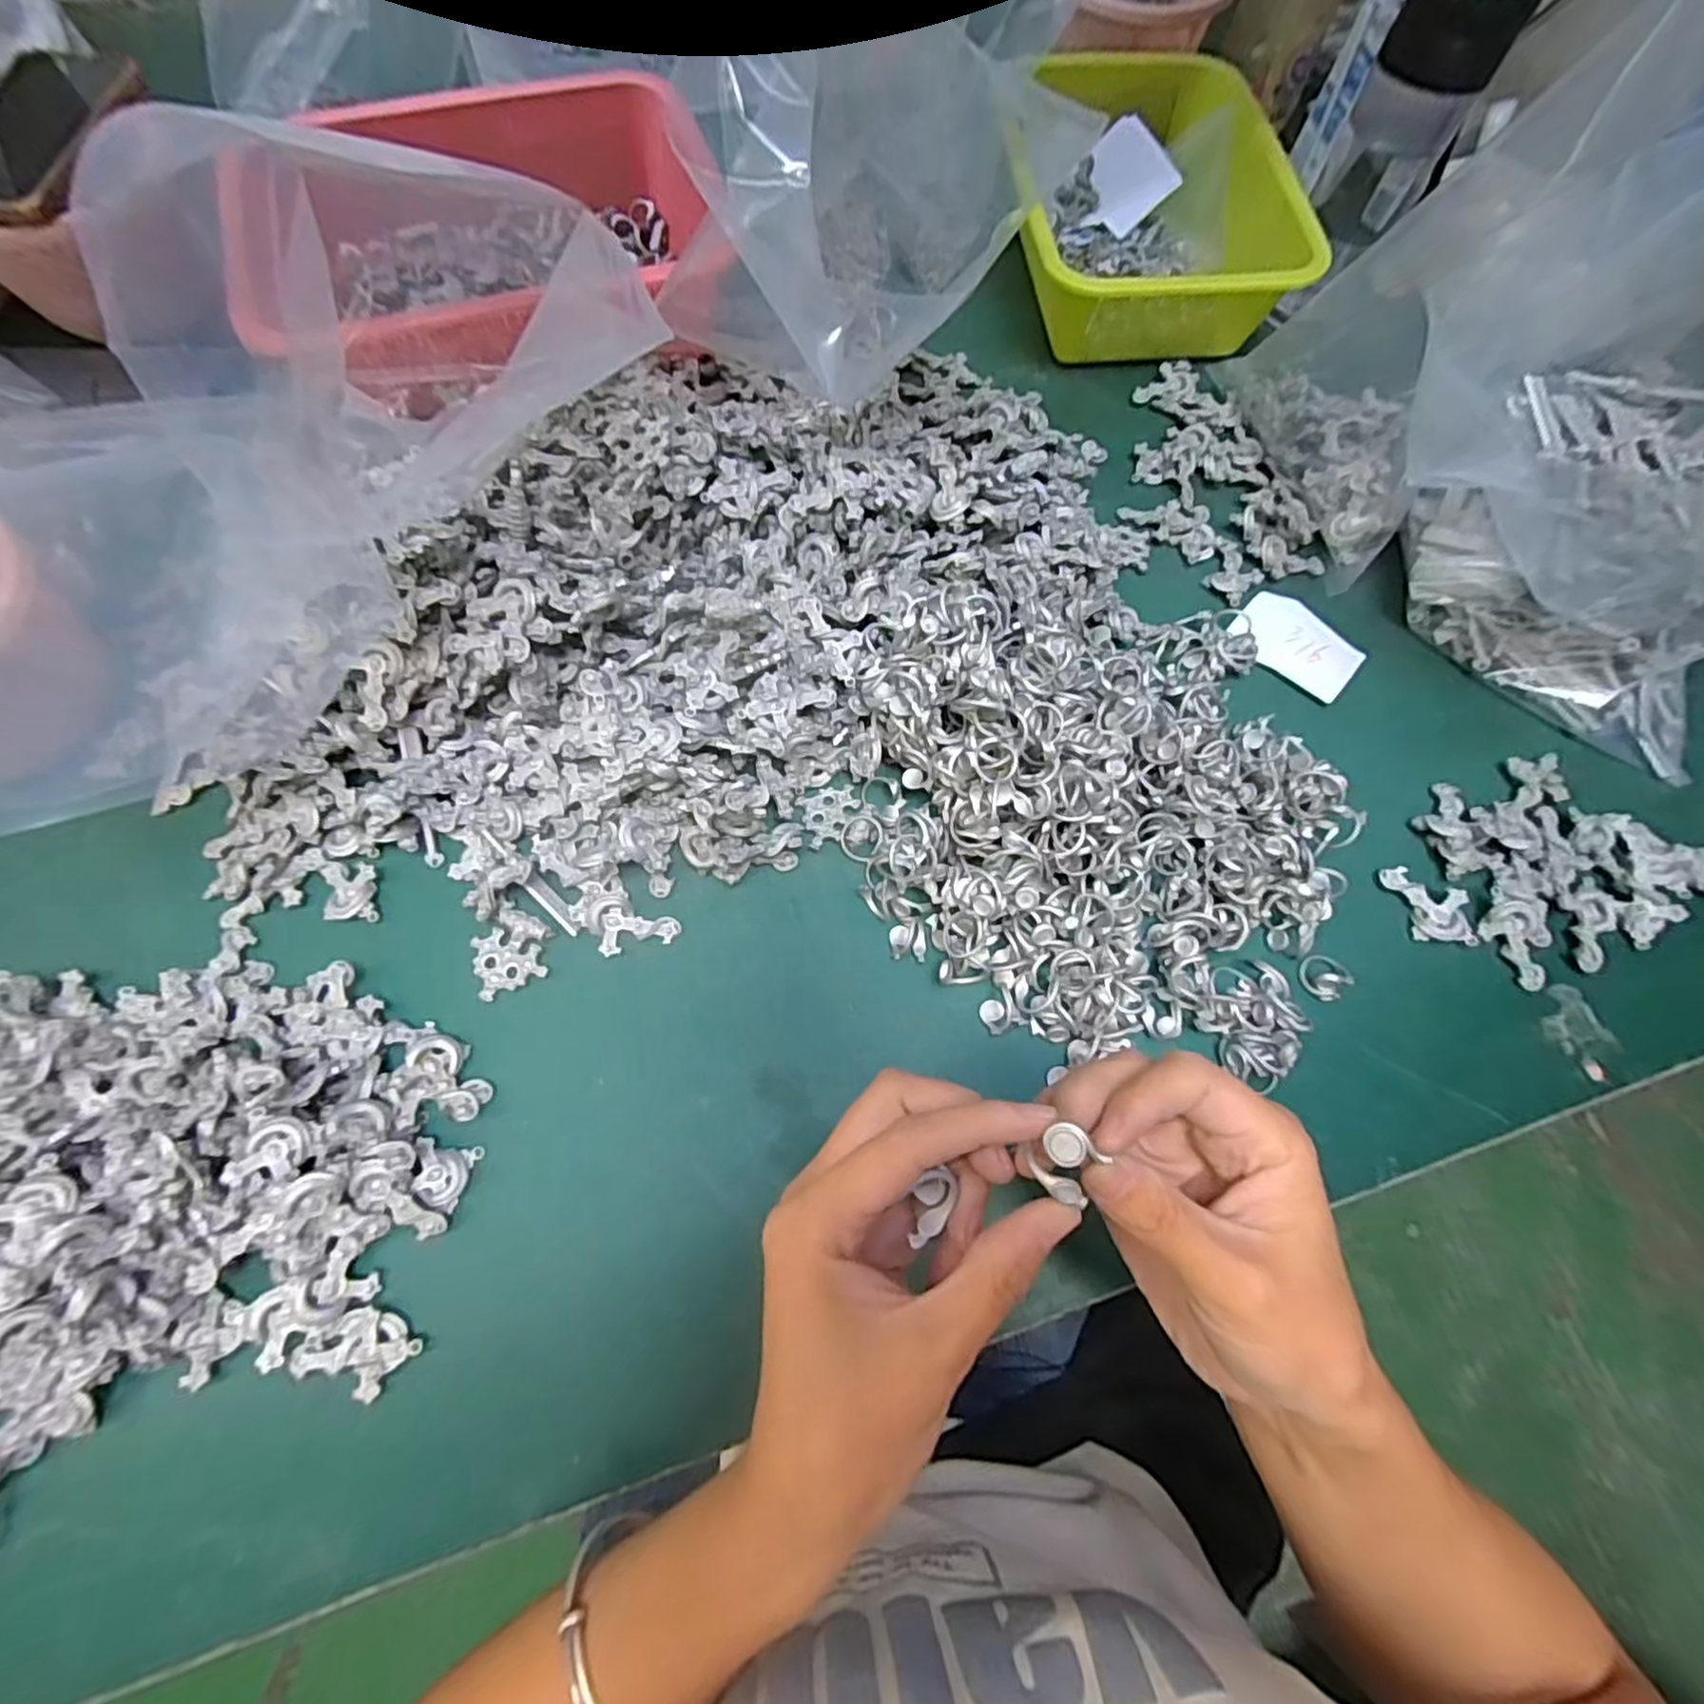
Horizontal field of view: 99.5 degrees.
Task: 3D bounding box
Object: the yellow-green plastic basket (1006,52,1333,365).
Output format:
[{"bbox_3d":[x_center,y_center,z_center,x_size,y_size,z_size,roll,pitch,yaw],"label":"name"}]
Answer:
[{"bbox_3d":[0.206,-0.503,0.546,0.192,0.062,0.282,-5,70,-5],"label":"yellow-green plastic basket"}]

